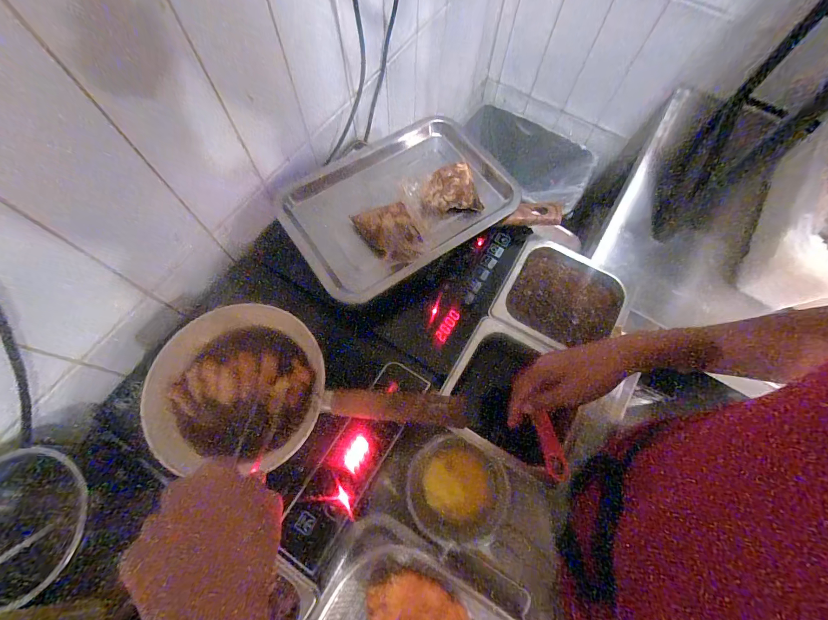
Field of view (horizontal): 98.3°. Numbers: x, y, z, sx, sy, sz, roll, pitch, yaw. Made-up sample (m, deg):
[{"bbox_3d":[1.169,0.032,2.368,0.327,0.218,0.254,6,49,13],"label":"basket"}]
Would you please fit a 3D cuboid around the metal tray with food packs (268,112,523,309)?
[{"bbox_3d":[-0.024,-0.163,0.514,0.315,0.055,0.235,-31,72,-14],"label":"metal tray with food packs"}]

